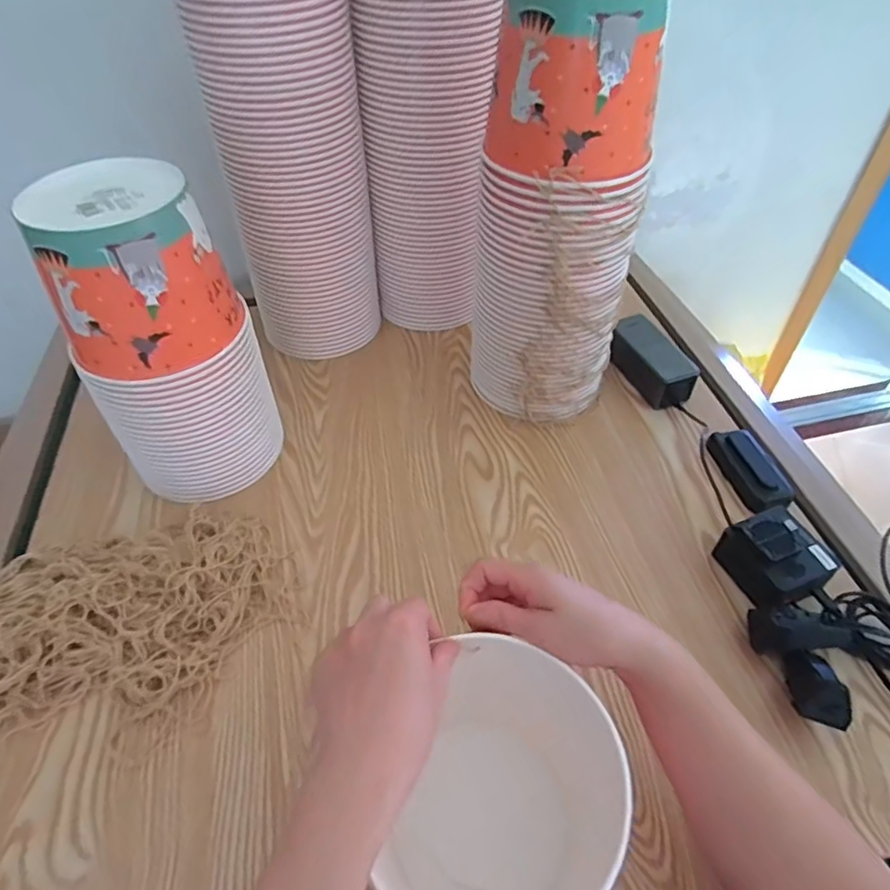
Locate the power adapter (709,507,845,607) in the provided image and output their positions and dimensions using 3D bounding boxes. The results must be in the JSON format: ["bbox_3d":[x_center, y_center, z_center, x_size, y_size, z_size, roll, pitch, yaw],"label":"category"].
[{"bbox_3d":[0.312,0.109,0.556,0.064,0.061,0.077,-17,50,-14],"label":"power adapter"}]

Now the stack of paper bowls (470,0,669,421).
[{"bbox_3d":[0.106,-0.207,0.601,0.128,0.420,0.134,-26,52,-21],"label":"stack of paper bowls"}]

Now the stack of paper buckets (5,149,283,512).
[{"bbox_3d":[-0.263,-0.086,0.573,0.152,0.305,0.132,-18,50,-15],"label":"stack of paper buckets"}]

